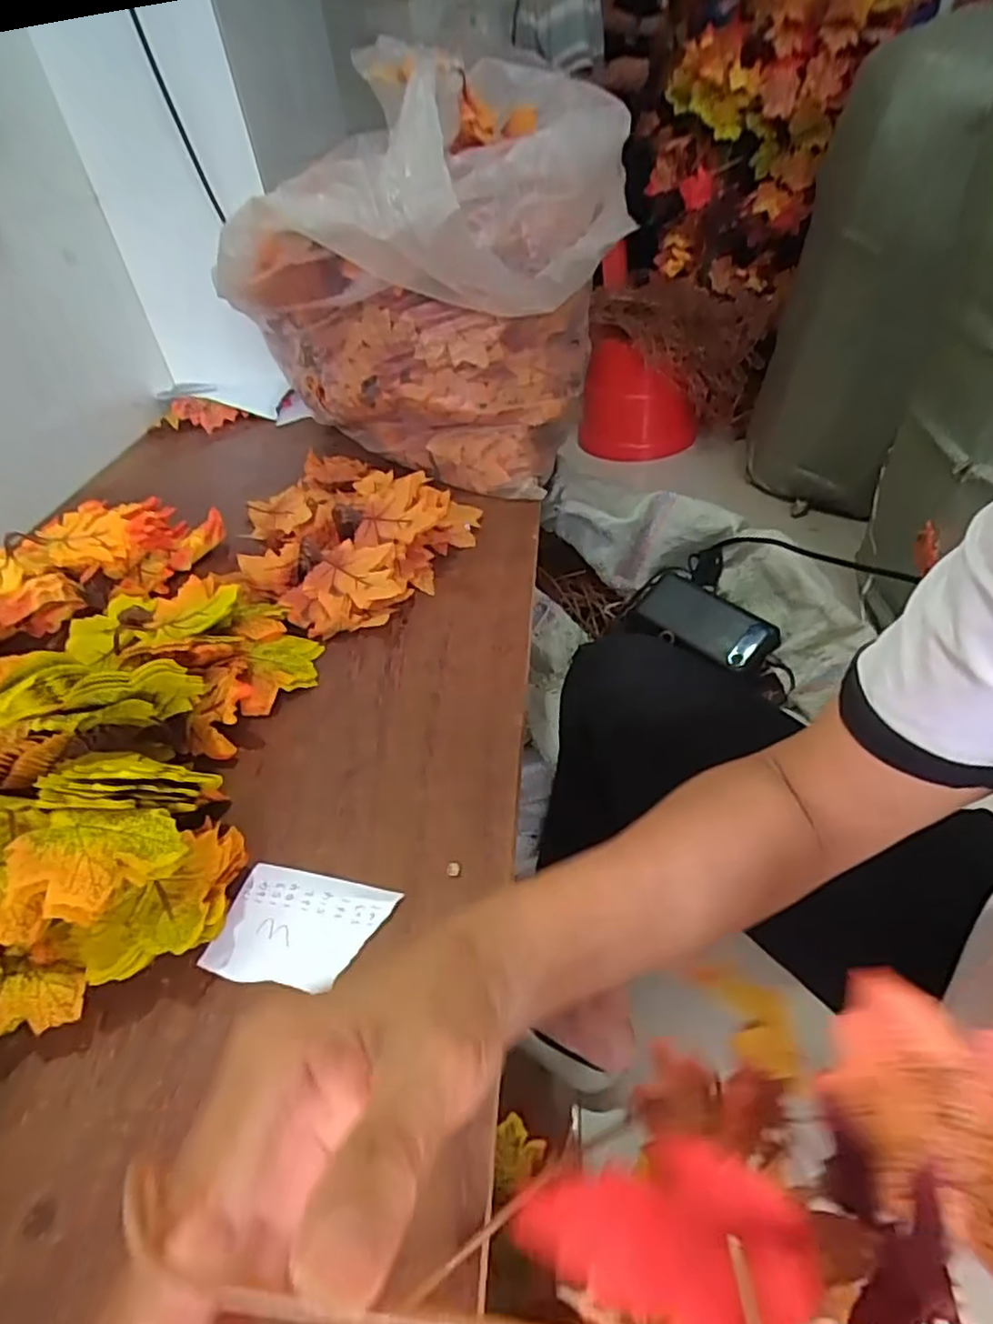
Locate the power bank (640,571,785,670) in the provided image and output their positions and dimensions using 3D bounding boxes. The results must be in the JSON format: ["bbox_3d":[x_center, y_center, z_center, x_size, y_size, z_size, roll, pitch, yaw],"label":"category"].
[{"bbox_3d":[0.229,-0.047,0.754,0.082,0.022,0.166,-27,44,-20],"label":"power bank"}]

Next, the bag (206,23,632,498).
[{"bbox_3d":[-0.064,-0.433,0.767,0.359,0.334,0.313,10,44,21],"label":"bag"}]

